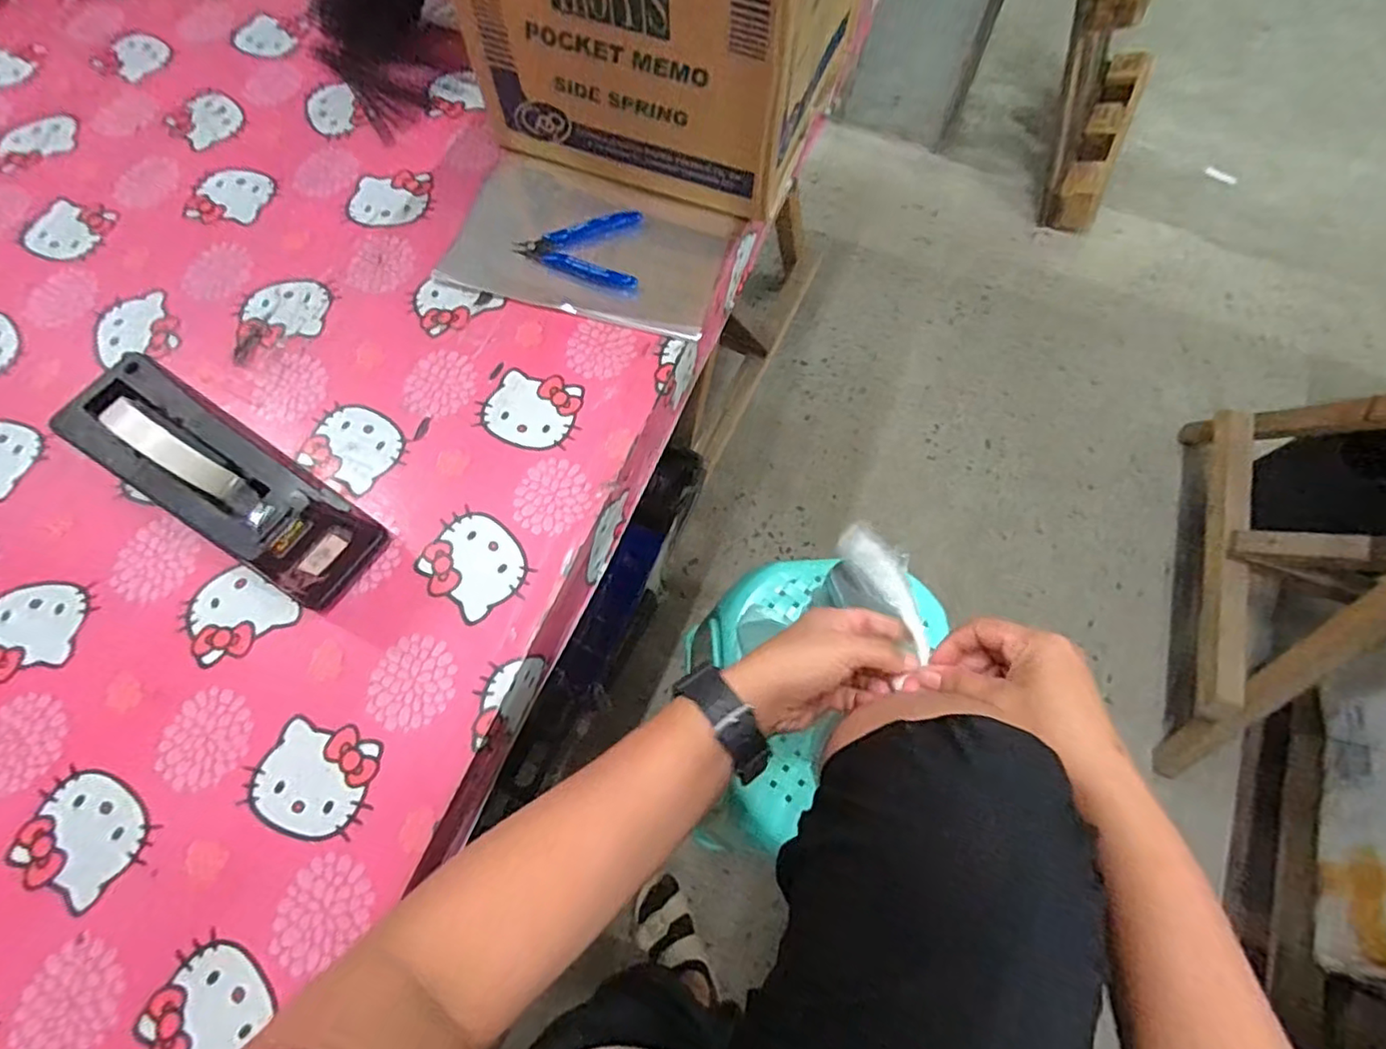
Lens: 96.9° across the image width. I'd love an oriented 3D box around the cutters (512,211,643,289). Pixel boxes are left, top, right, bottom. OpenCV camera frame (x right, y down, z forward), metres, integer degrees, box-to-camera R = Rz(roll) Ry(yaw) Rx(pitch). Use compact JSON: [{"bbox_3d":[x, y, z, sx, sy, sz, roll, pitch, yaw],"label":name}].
[{"bbox_3d":[-0.110,-0.268,0.591,0.113,0.020,0.088,0,69,1],"label":"cutters"}]

